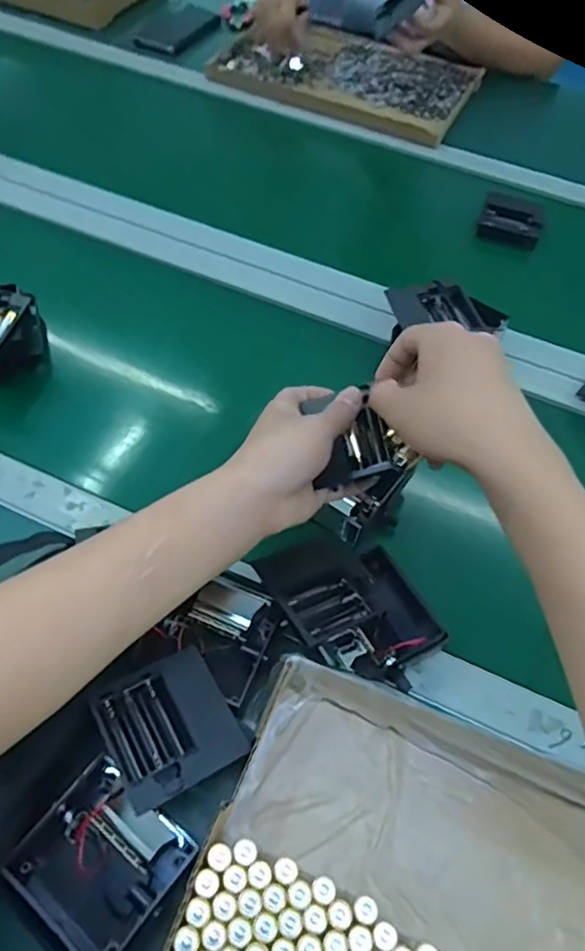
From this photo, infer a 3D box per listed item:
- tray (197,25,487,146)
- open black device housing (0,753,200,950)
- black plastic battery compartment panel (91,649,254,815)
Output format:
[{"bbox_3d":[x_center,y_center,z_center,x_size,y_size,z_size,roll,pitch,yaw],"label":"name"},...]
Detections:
[{"bbox_3d":[0.098,-0.659,1.017,0.388,0.035,0.271,22,58,10],"label":"tray"},{"bbox_3d":[-0.116,0.237,0.379,0.085,0.037,0.082,36,62,17],"label":"open black device housing"},{"bbox_3d":[-0.079,0.161,0.399,0.077,0.016,0.081,-28,64,-20],"label":"black plastic battery compartment panel"}]

